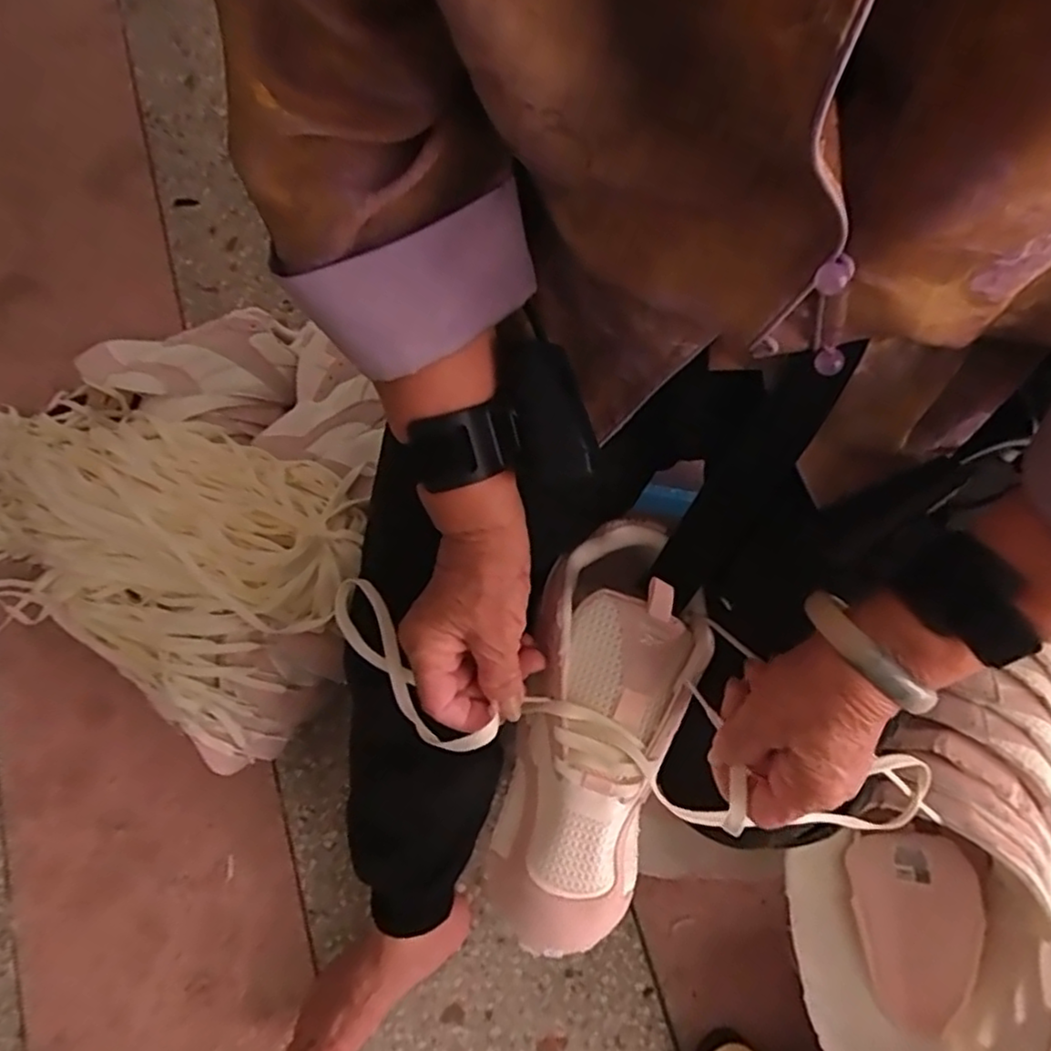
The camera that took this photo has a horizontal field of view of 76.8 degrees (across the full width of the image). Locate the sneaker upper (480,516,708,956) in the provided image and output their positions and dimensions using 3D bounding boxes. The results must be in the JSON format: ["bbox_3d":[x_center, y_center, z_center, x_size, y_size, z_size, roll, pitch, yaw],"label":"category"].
[{"bbox_3d":[0.042,0.115,0.394,0.093,0.060,0.235,15,80,5],"label":"sneaker upper"}]

